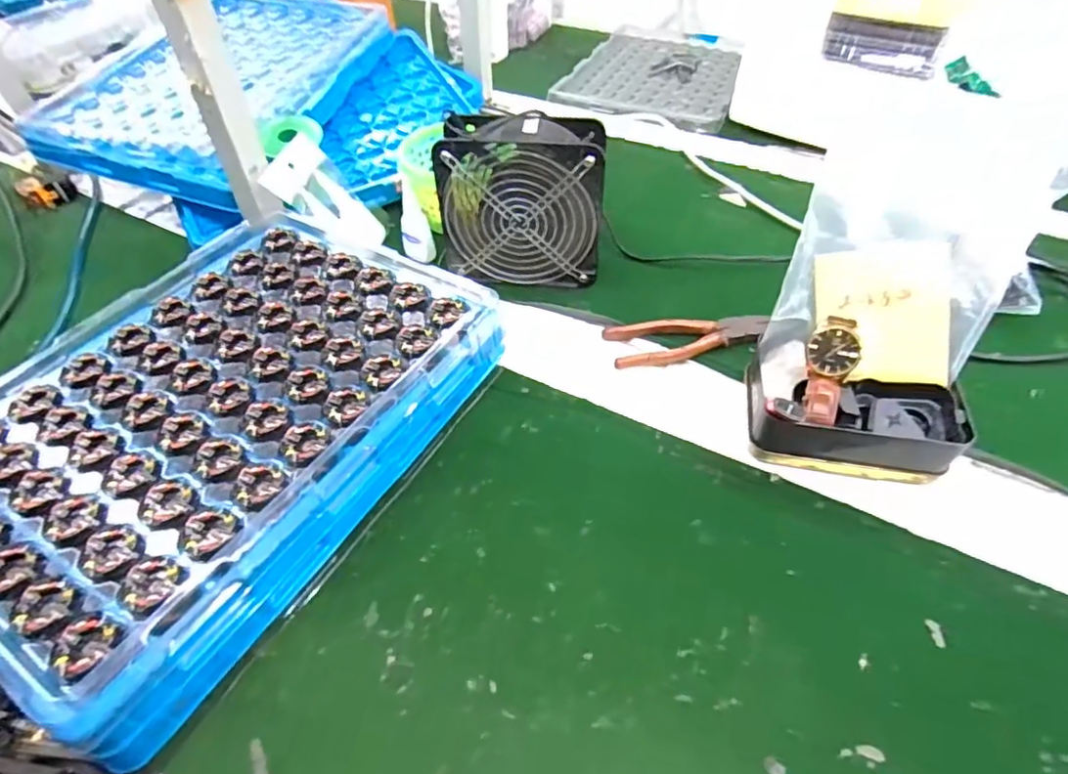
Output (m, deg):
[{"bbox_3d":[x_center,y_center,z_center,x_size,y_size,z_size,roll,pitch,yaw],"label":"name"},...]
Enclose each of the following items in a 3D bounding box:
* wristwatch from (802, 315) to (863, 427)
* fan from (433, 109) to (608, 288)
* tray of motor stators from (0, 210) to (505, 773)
[{"bbox_3d":[0.217,-0.010,0.429,0.035,0.026,0.080,15,79,14],"label":"wristwatch"},{"bbox_3d":[-0.010,-0.177,0.557,0.151,0.141,0.073,3,51,5],"label":"fan"},{"bbox_3d":[-0.233,0.017,0.449,0.290,0.074,0.389,25,55,21],"label":"tray of motor stators"}]

